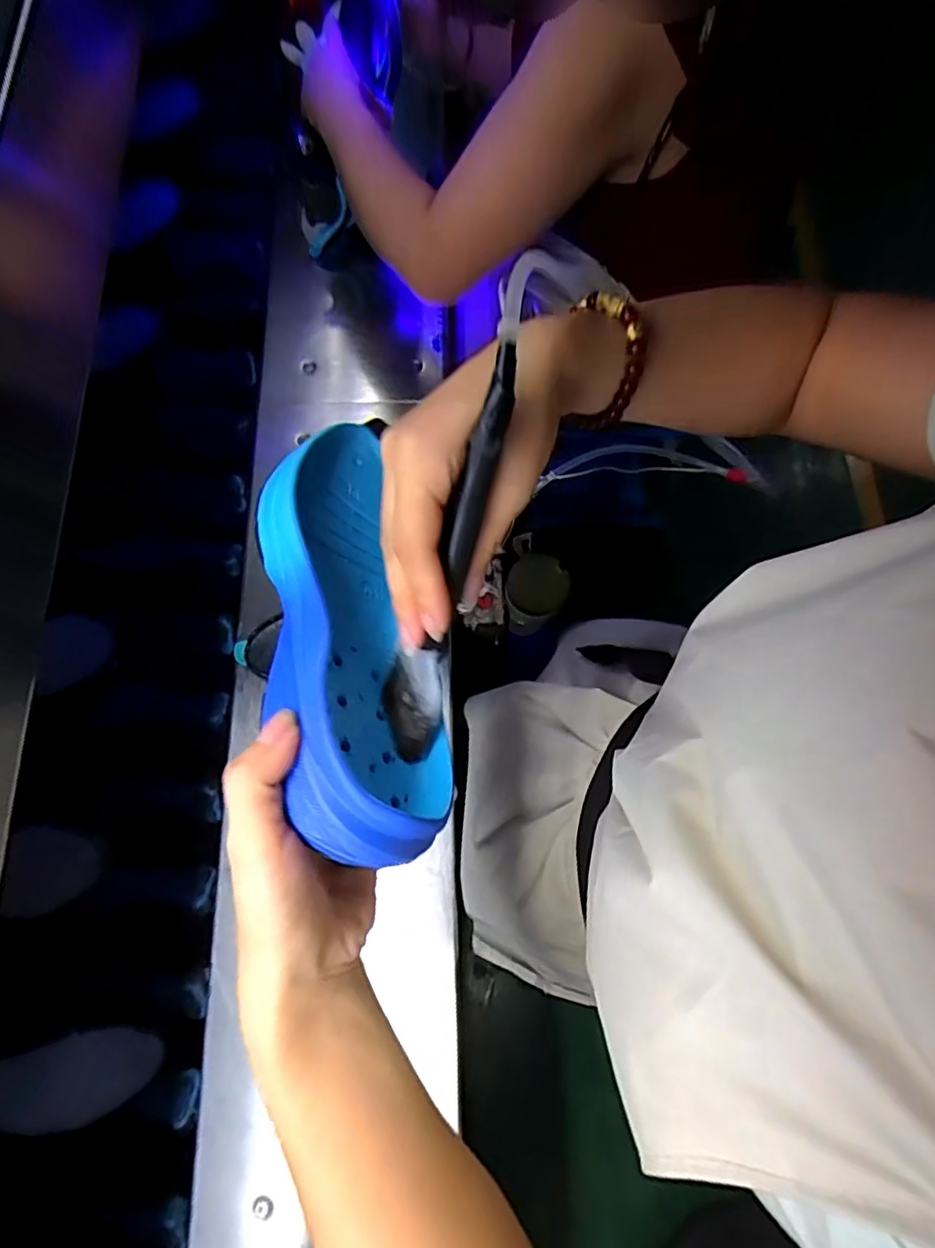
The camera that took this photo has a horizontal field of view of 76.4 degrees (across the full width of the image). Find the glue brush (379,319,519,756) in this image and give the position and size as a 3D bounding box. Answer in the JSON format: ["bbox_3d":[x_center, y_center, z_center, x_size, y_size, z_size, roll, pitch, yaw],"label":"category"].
[{"bbox_3d":[-0.011,-0.021,0.251,0.028,0.024,0.177,17,116,3],"label":"glue brush"}]

